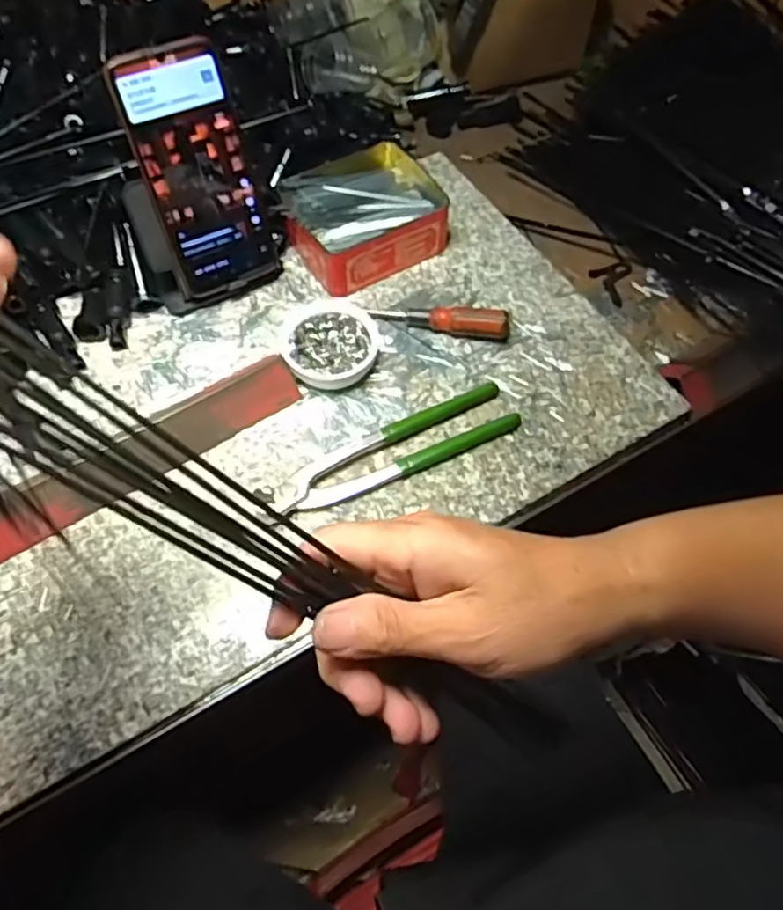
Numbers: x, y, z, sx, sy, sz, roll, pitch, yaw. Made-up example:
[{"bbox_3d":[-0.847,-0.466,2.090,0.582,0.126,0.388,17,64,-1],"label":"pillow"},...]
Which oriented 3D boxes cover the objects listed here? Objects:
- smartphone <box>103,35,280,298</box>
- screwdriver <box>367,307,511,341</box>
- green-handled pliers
[{"bbox_3d":[-0.141,-0.205,0.500,0.077,0.166,0.011,-25,39,-14],"label":"smartphone"},{"bbox_3d":[0.039,-0.109,0.540,0.109,0.022,0.020,8,61,4],"label":"screwdriver"},{"bbox_3d":[-0.001,-0.001,0.483,0.193,0.015,0.041,-25,64,-14],"label":"green-handled pliers"}]

